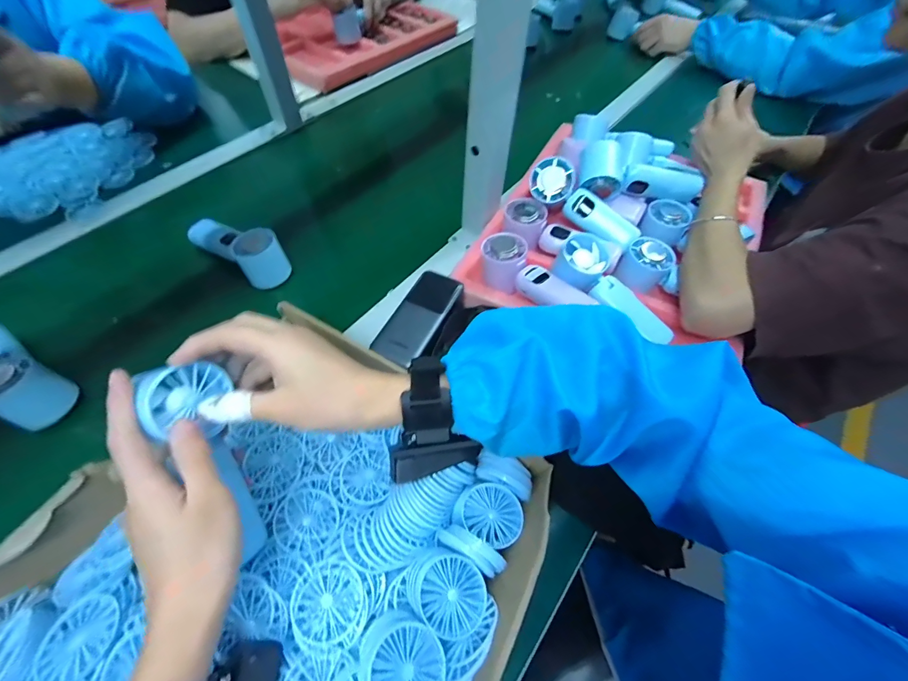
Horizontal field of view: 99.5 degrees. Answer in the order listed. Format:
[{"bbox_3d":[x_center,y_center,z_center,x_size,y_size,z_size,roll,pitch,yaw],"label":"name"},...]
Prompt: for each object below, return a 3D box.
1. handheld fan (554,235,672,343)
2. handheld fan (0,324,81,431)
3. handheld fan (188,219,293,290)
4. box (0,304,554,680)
[{"bbox_3d":[0.175,-0.053,0.432,0.148,0.034,0.062,44,63,6],"label":"handheld fan"},{"bbox_3d":[-0.469,0.020,0.396,0.164,0.051,0.049,34,61,17],"label":"handheld fan"},{"bbox_3d":[-0.286,-0.123,0.499,0.152,0.061,0.051,24,58,12],"label":"handheld fan"},{"bbox_3d":[-0.129,0.174,0.288,0.326,0.059,0.331,28,59,14],"label":"box"}]

